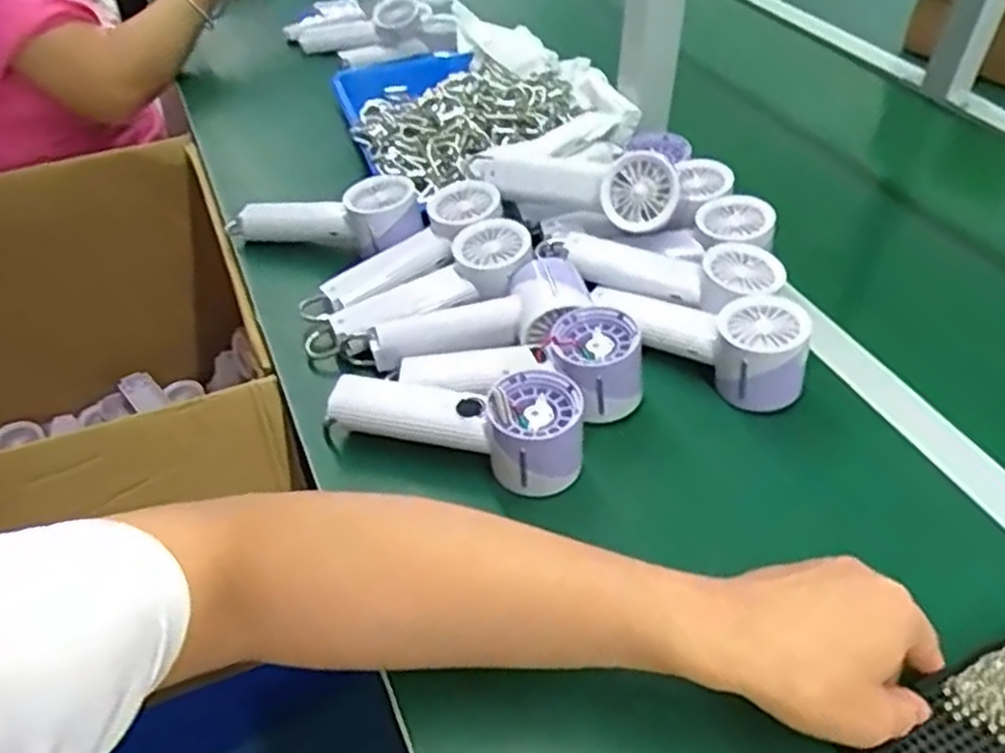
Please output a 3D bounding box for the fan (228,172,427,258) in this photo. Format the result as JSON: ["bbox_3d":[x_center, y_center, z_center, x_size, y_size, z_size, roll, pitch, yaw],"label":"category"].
[{"bbox_3d":[-0.162,-0.145,0.709,0.187,0.048,0.056,-2,43,18],"label":"fan"}]

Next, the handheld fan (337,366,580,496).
[{"bbox_3d":[-0.029,0.026,0.536,0.177,0.054,0.065,13,47,14],"label":"handheld fan"}]

